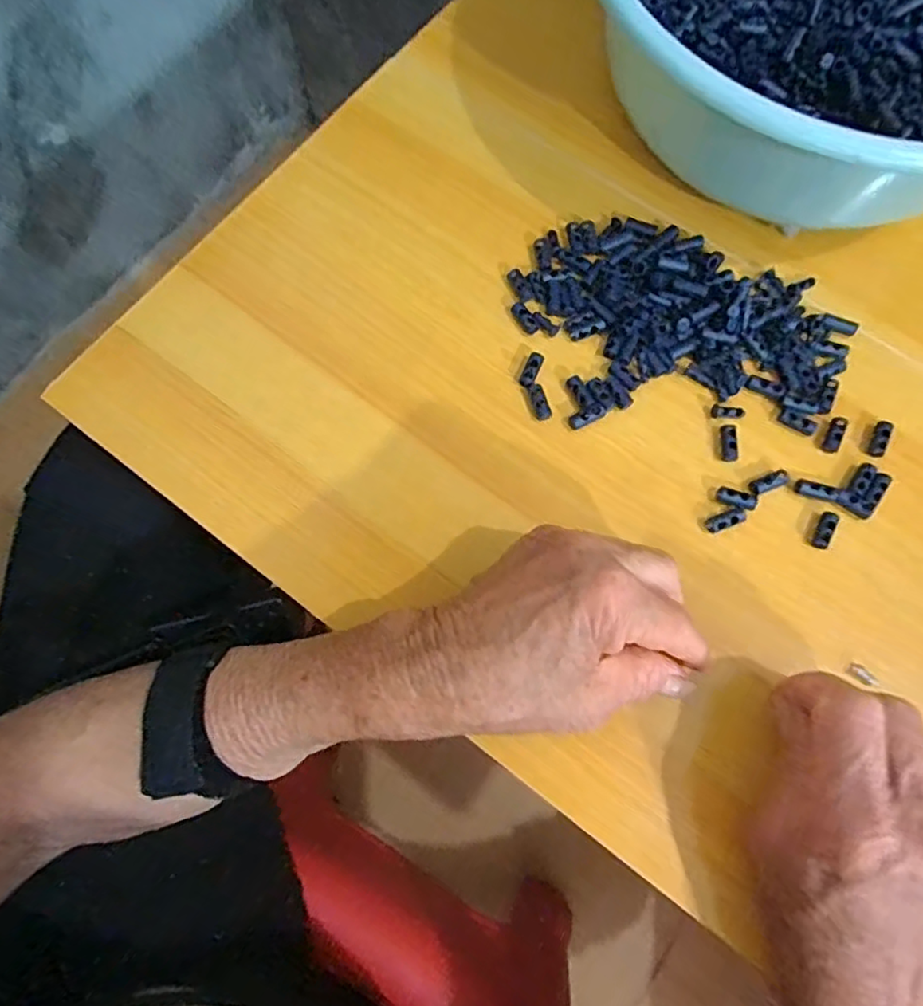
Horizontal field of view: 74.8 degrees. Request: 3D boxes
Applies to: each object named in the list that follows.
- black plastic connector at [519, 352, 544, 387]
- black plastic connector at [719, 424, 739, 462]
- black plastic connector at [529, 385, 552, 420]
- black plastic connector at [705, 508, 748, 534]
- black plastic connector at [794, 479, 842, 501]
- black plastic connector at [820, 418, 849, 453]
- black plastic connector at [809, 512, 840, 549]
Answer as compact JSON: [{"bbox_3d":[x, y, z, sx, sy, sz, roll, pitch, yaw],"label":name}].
[{"bbox_3d":[0.038,-0.071,0.321,0.008,0.006,0.020,25,75,6],"label":"black plastic connector"},{"bbox_3d":[0.138,-0.031,0.311,0.008,0.004,0.020,-1,74,-1],"label":"black plastic connector"},{"bbox_3d":[0.041,-0.053,0.317,0.008,0.004,0.019,-18,75,-6],"label":"black plastic connector"},{"bbox_3d":[0.130,0.009,0.300,0.019,0.010,0.009,-20,75,-6],"label":"black plastic connector"},{"bbox_3d":[0.178,-0.007,0.303,0.020,0.005,0.008,21,75,5],"label":"black plastic connector"},{"bbox_3d":[0.193,-0.036,0.310,0.009,0.004,0.020,24,75,6],"label":"black plastic connector"},{"bbox_3d":[0.179,0.012,0.298,0.007,0.006,0.020,27,75,7],"label":"black plastic connector"}]

